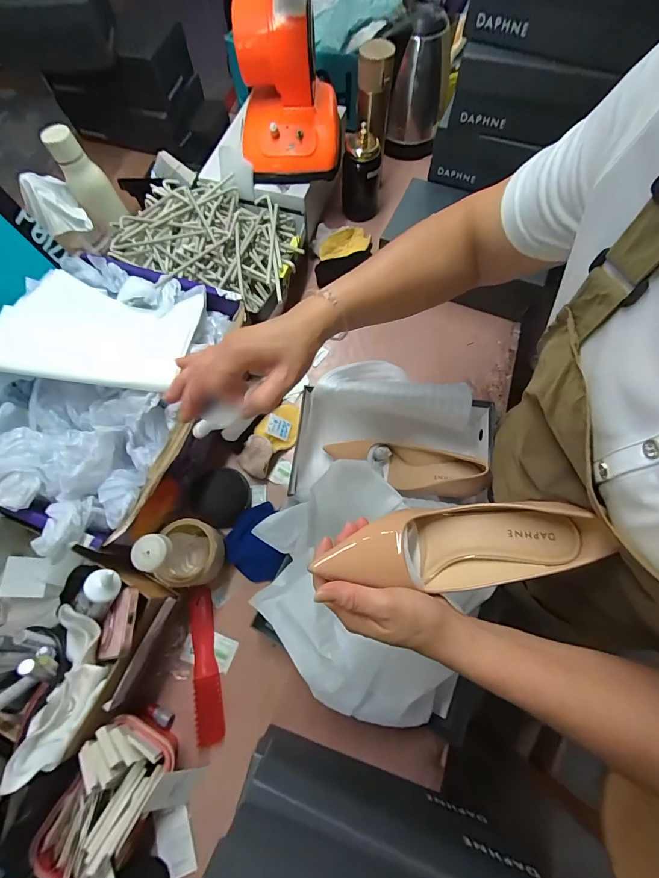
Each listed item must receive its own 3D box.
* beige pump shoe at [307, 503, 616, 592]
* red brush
[{"bbox_3d":[0.115,0.096,0.322,0.249,0.064,0.071,-4,70,-2],"label":"beige pump shoe"},{"bbox_3d":[-0.179,0.315,0.512,0.035,0.019,0.196,-12,70,-4],"label":"red brush"}]

